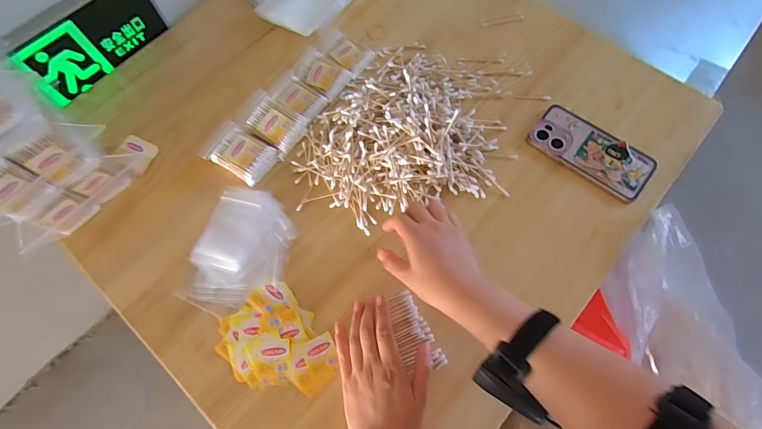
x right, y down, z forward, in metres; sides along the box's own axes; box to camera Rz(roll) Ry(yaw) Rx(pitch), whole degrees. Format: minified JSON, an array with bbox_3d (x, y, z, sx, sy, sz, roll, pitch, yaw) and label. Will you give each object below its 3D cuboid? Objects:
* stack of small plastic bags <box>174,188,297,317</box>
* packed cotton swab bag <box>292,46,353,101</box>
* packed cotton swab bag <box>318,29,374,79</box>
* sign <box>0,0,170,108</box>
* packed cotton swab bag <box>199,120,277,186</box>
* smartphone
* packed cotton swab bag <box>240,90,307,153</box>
[{"bbox_3d":[-0.185,0.044,0.503,0.124,0.015,0.166,10,70,6],"label":"stack of small plastic bags"},{"bbox_3d":[-0.094,-0.219,0.595,0.085,0.020,0.056,36,75,14],"label":"packed cotton swab bag"},{"bbox_3d":[-0.061,-0.261,0.610,0.097,0.017,0.052,41,76,16],"label":"packed cotton swab bag"},{"bbox_3d":[-0.435,-0.269,0.583,0.033,0.123,0.214,29,73,13],"label":"sign"},{"bbox_3d":[-0.197,-0.083,0.542,0.094,0.030,0.061,30,74,13],"label":"packed cotton swab bag"},{"bbox_3d":[0.291,-0.089,0.528,0.160,0.021,0.079,40,76,15],"label":"smartphone"},{"bbox_3d":[-0.159,-0.133,0.558,0.092,0.036,0.057,36,75,14],"label":"packed cotton swab bag"}]

